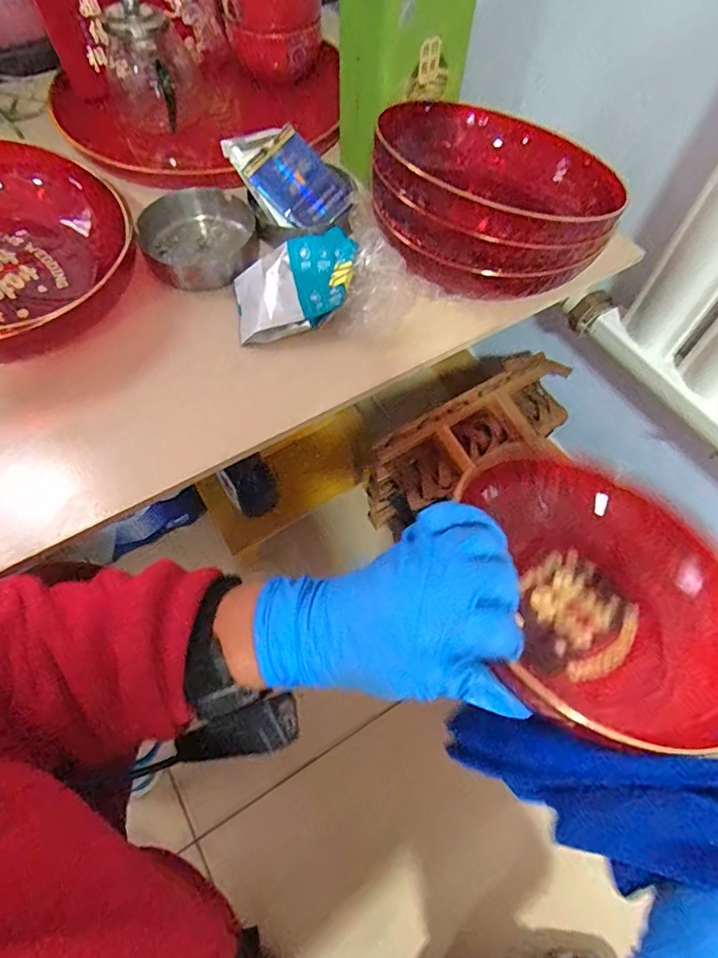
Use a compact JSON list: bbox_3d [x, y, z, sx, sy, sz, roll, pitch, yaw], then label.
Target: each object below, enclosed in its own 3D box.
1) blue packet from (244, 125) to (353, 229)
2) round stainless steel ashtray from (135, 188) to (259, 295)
[{"bbox_3d":[-0.051,-0.256,0.453,0.055,0.009,0.084,-45,98,5],"label":"blue packet"},{"bbox_3d":[-0.138,-0.209,0.458,0.096,0.030,0.103,0,62,-1],"label":"round stainless steel ashtray"}]

